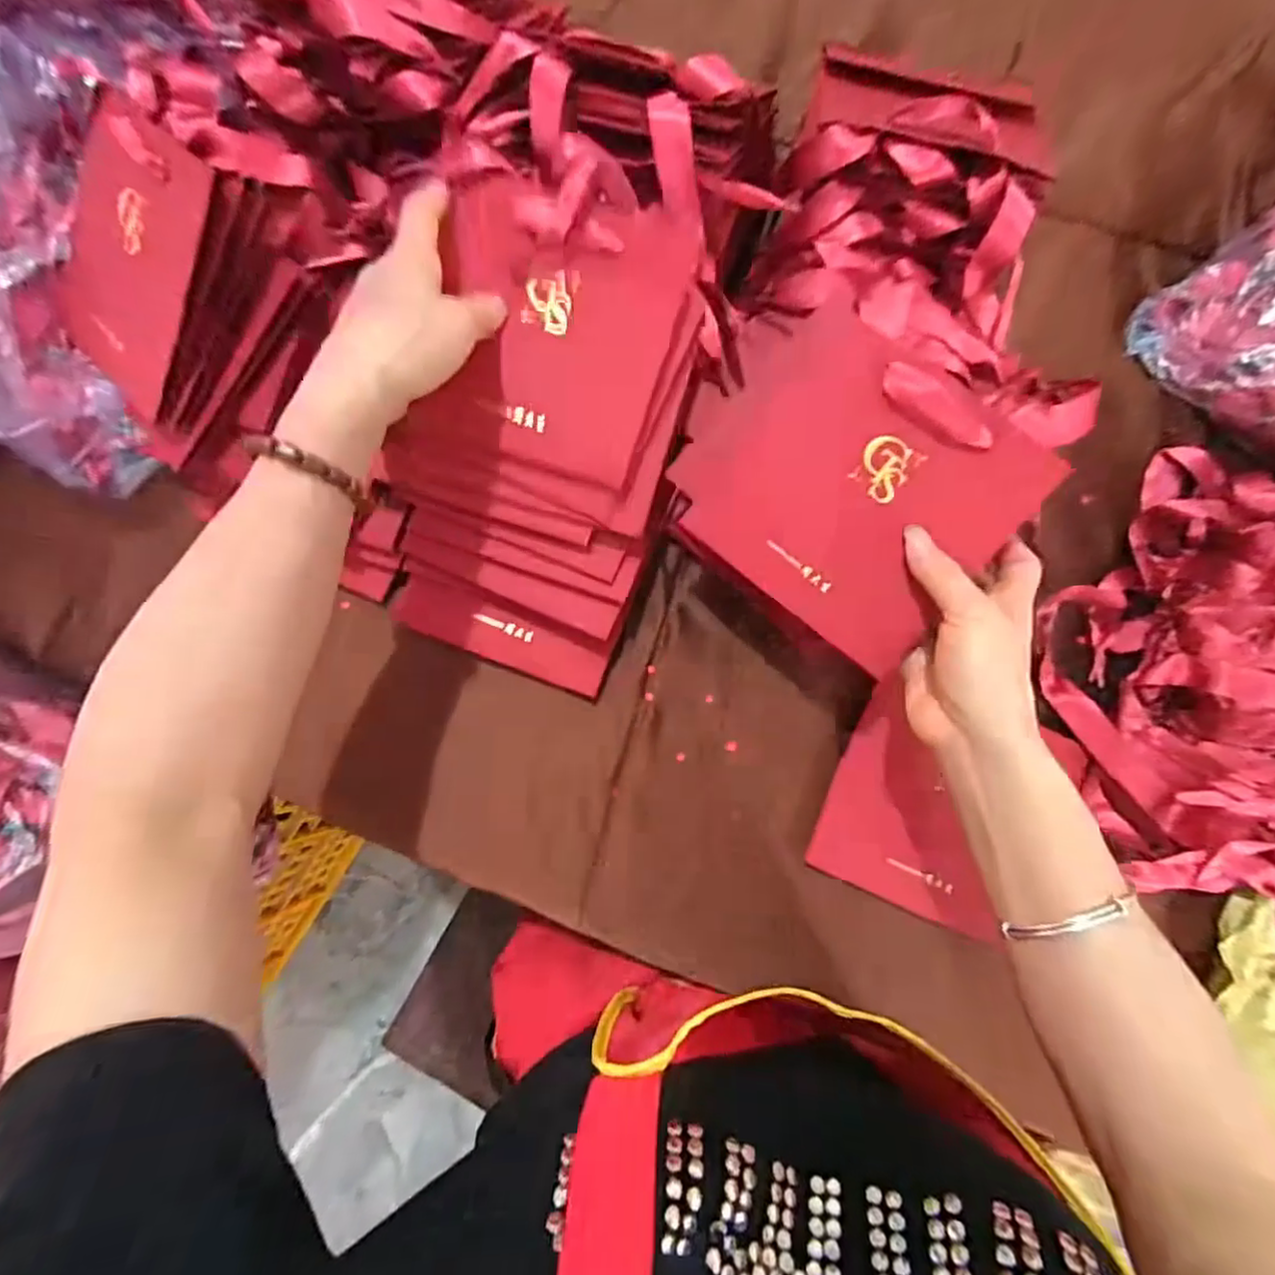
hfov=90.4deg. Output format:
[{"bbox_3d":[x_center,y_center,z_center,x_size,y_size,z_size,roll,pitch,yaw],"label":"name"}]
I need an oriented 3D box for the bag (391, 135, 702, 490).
[{"bbox_3d":[-0.045,-0.179,0.352,0.131,0.017,0.163,16,97,-2],"label":"bag"}]

